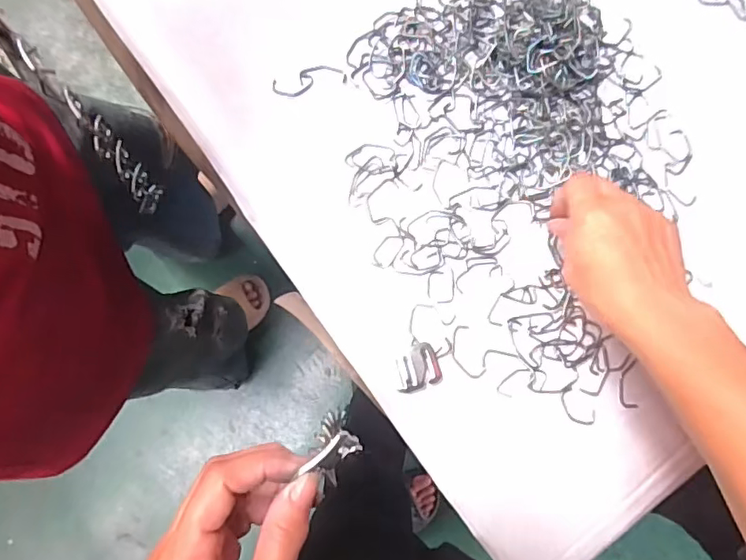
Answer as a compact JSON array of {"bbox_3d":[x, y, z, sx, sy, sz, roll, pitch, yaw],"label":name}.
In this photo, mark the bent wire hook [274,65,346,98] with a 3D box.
[{"bbox_3d":[-0.050,-0.159,0.438,0.057,0.004,0.020,-17,83,-5],"label":"bent wire hook"}]

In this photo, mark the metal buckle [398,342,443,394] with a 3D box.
[{"bbox_3d":[0.032,0.063,0.402,0.032,0.004,0.031,-16,82,-4],"label":"metal buckle"}]

